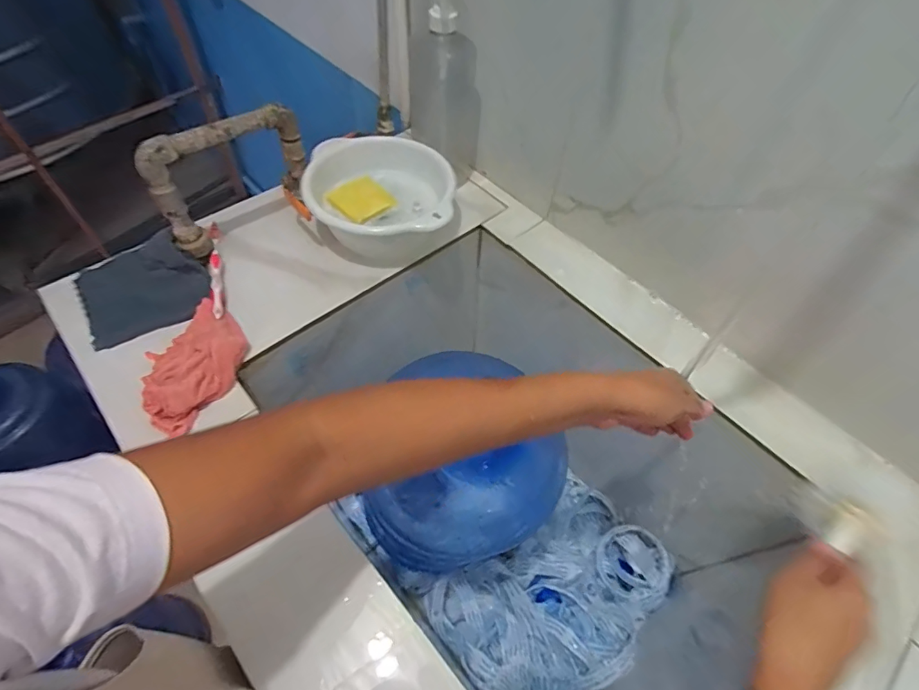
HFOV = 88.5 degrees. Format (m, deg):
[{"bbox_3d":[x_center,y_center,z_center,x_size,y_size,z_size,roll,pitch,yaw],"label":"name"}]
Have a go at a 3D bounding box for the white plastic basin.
[{"bbox_3d":[-0.112,-0.206,0.676,0.198,0.086,0.185,2,55,-2],"label":"white plastic basin"}]

